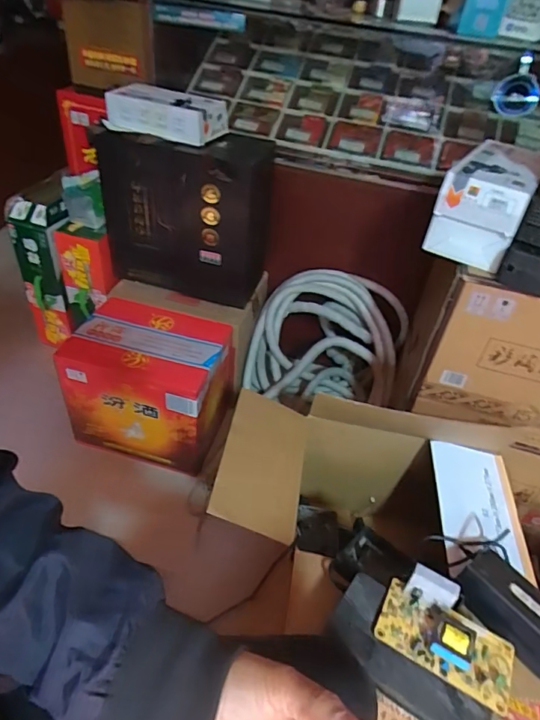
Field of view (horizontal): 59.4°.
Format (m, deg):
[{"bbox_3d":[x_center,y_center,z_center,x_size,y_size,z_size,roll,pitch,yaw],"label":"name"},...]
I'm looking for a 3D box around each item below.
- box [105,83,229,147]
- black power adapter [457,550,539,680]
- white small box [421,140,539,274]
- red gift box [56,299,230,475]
[{"bbox_3d":[-0.224,-0.525,1.005,0.243,0.075,0.111,13,41,6],"label":"box"},{"bbox_3d":[0.327,0.331,0.625,0.088,0.032,0.151,-24,50,-30],"label":"black power adapter"},{"bbox_3d":[0.355,-0.254,0.773,0.119,0.132,0.201,27,45,21],"label":"white small box"},{"bbox_3d":[-0.280,0.056,1.155,0.323,0.291,0.256,13,41,7],"label":"red gift box"}]

